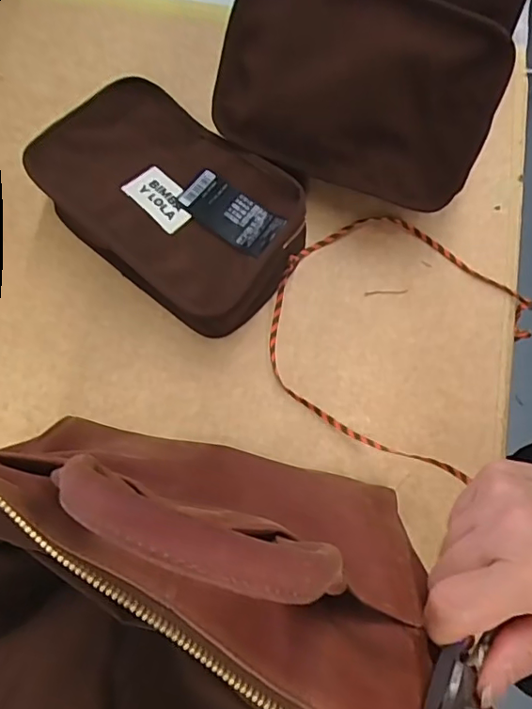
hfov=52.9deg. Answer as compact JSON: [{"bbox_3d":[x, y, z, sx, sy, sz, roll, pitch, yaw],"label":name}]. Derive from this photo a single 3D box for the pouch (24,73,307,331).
[{"bbox_3d":[-0.072,-0.111,0.412,0.204,0.066,0.131,39,79,8],"label":"pouch"}]

